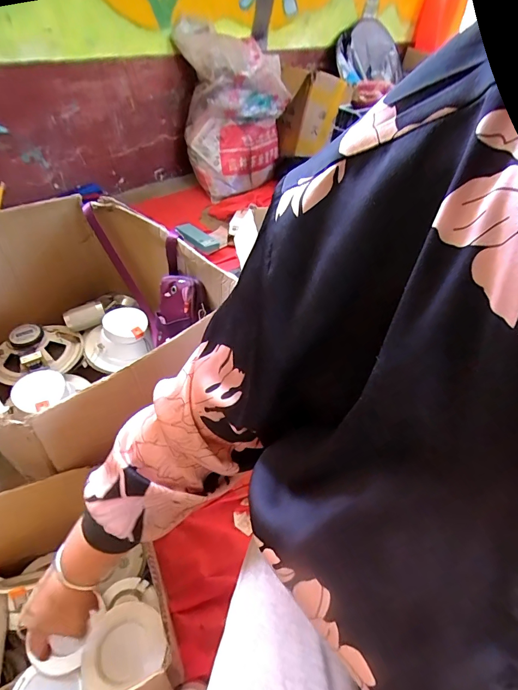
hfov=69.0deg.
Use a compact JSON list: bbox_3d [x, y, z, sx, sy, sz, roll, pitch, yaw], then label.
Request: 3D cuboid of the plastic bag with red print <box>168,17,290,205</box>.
[{"bbox_3d":[-0.106,-0.965,1.584,0.258,0.548,0.393,31,50,22],"label":"plastic bag with red print"}]

